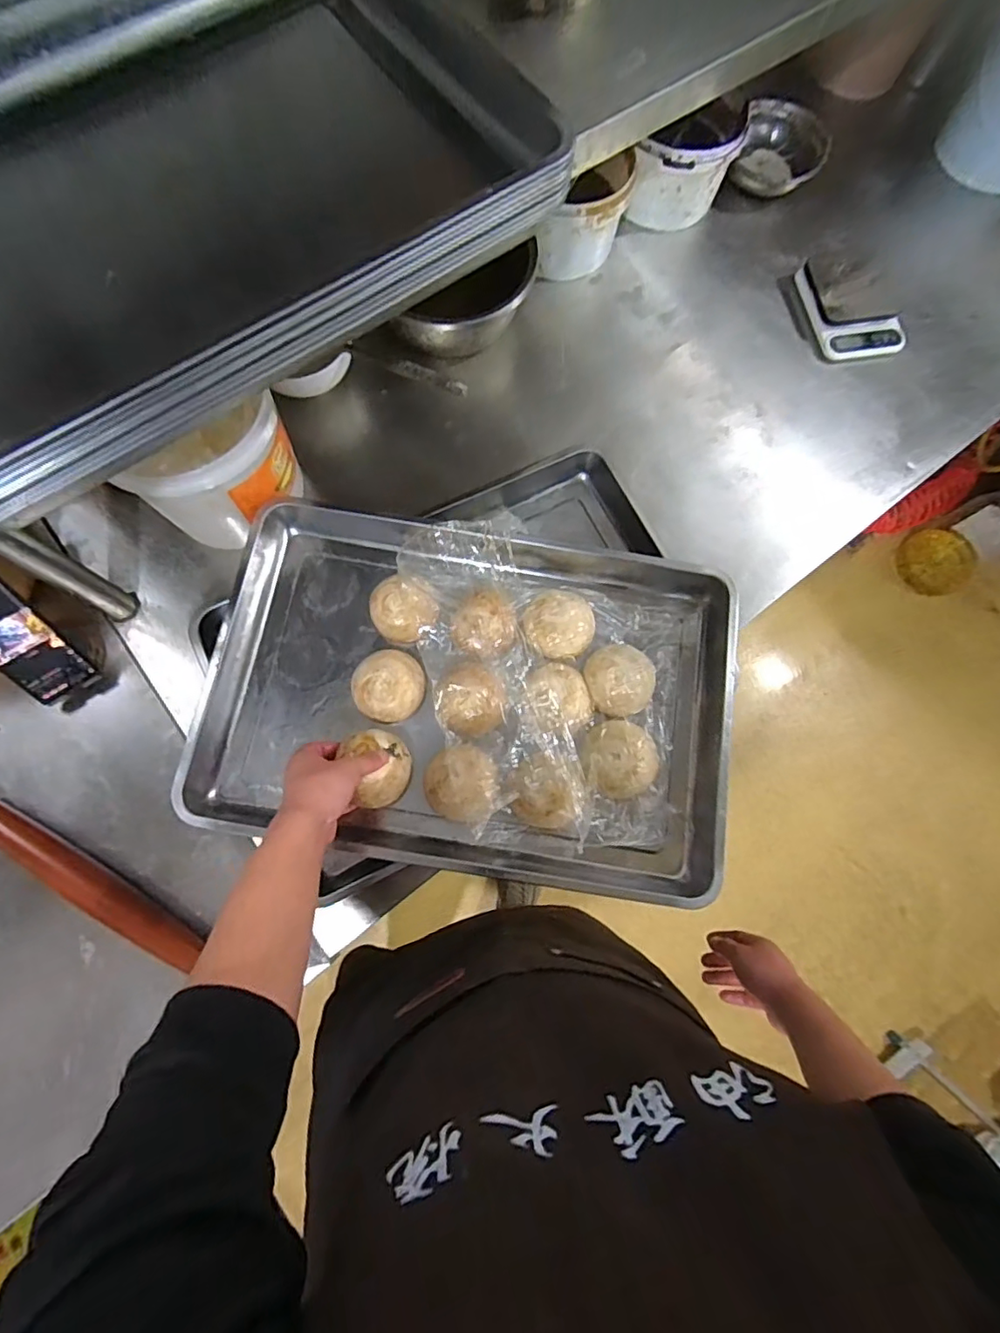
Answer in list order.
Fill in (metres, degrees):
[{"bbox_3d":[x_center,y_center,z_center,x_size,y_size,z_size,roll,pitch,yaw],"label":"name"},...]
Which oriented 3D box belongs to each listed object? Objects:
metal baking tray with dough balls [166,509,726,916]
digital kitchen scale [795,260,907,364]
[{"bbox_3d":[-0.028,0.011,0.687,0.598,0.068,0.441,10,75,2],"label":"metal baking tray with dough balls"},{"bbox_3d":[0.549,-0.561,0.893,0.129,0.033,0.174,-12,77,-6],"label":"digital kitchen scale"}]

